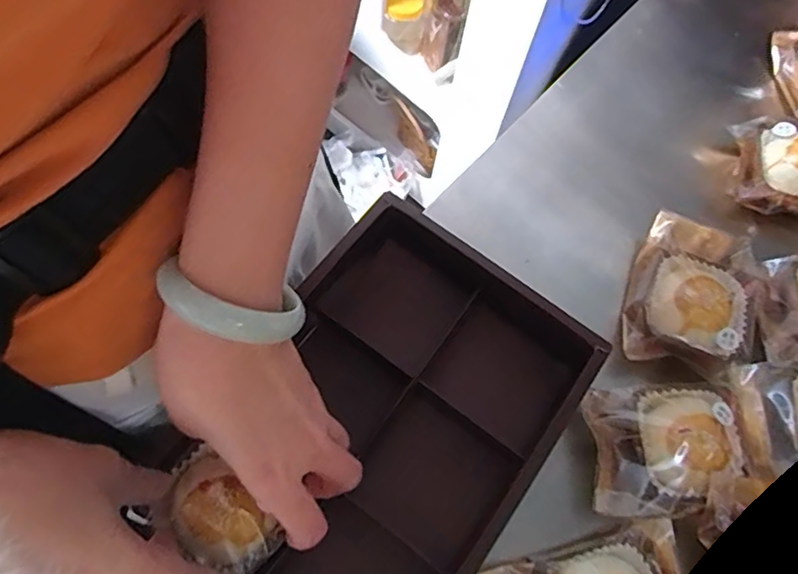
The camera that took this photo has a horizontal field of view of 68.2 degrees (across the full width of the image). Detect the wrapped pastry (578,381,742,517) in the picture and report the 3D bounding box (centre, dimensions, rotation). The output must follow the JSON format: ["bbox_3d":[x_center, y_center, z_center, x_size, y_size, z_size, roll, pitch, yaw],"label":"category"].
[{"bbox_3d":[0.168,0.101,0.370,0.094,0.023,0.076,0,67,-5],"label":"wrapped pastry"}]

